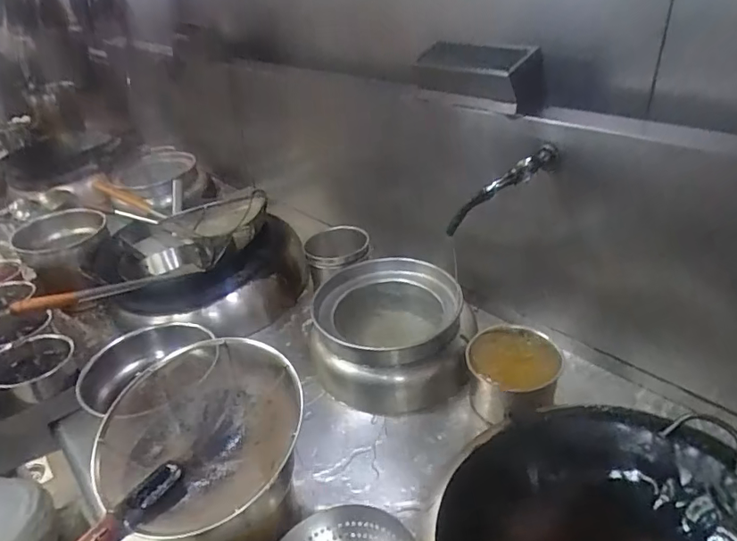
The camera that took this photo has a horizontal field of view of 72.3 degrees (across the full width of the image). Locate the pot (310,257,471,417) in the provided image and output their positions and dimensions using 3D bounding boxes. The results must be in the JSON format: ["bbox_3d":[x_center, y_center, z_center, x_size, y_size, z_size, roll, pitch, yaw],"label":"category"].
[{"bbox_3d":[0.044,0.137,1.116,0.346,0.164,0.336,-4,32,1],"label":"pot"}]

